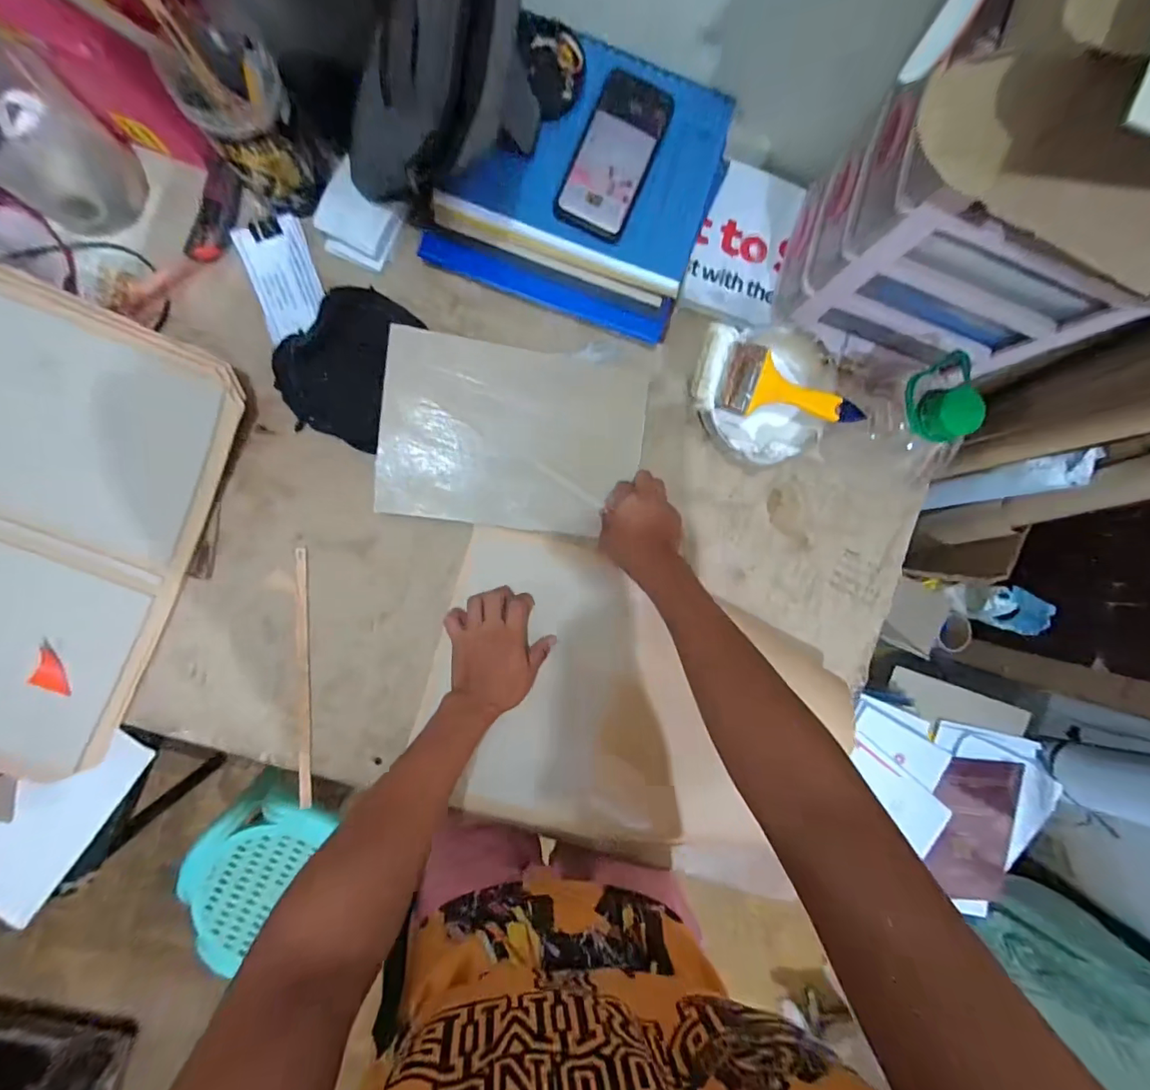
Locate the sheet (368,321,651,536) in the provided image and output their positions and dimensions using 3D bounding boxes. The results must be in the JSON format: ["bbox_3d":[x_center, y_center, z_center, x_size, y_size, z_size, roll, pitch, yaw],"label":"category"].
[{"bbox_3d":[-0.069,-0.123,0.564,0.292,0.009,0.202,6,95,-11],"label":"sheet"}]

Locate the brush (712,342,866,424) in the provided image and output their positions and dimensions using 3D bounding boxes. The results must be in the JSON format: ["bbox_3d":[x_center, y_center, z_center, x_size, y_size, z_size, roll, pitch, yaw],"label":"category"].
[{"bbox_3d":[0.240,-0.167,0.535,0.175,0.031,0.068,9,92,-7],"label":"brush"}]

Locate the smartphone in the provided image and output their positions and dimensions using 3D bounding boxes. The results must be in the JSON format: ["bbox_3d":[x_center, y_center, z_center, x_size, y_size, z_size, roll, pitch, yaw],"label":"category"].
[{"bbox_3d":[0.041,-0.416,0.524,0.078,0.011,0.164,22,94,-12],"label":"smartphone"}]

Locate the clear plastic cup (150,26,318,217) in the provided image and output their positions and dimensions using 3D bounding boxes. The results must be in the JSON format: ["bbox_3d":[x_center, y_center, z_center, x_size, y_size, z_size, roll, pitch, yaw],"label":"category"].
[{"bbox_3d":[-0.309,-0.403,0.468,0.081,0.128,0.088,0,93,-7],"label":"clear plastic cup"}]

